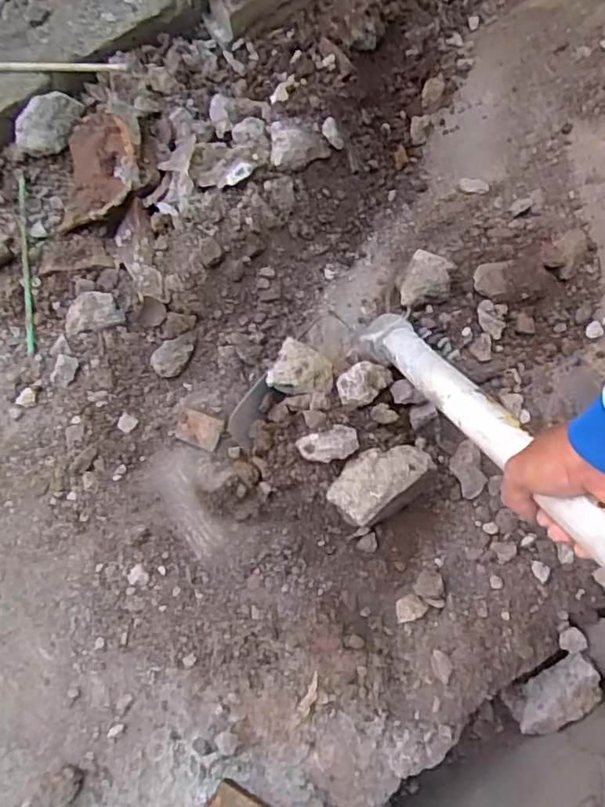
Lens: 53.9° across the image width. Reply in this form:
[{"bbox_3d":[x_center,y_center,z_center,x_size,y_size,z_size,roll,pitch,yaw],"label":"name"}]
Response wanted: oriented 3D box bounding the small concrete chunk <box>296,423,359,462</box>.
[{"bbox_3d":[0.030,0.051,0.709,0.069,0.039,0.039,-13,76,-2],"label":"small concrete chunk"}]

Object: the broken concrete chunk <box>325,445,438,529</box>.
[{"bbox_3d":[0.094,0.088,0.697,0.122,0.047,0.074,-34,77,-7],"label":"broken concrete chunk"}]

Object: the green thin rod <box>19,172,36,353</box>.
[{"bbox_3d":[-0.411,-0.212,0.885,0.008,0.008,0.290,-10,75,-1],"label":"green thin rod"}]

